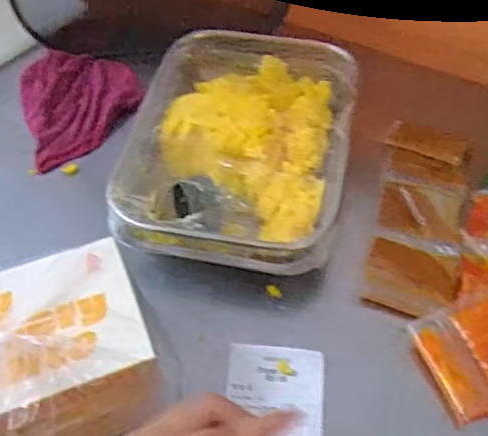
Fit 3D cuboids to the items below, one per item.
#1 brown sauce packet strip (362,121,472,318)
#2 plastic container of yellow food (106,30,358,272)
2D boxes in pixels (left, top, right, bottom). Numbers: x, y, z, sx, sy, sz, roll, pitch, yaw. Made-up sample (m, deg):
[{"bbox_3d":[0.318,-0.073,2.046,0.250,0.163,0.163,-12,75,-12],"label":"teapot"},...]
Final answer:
[{"bbox_3d":[0.175,-0.010,0.598,0.083,0.018,0.242,13,54,11],"label":"brown sauce packet strip"},{"bbox_3d":[-0.002,-0.080,0.627,0.215,0.062,0.290,9,53,8],"label":"plastic container of yellow food"}]

